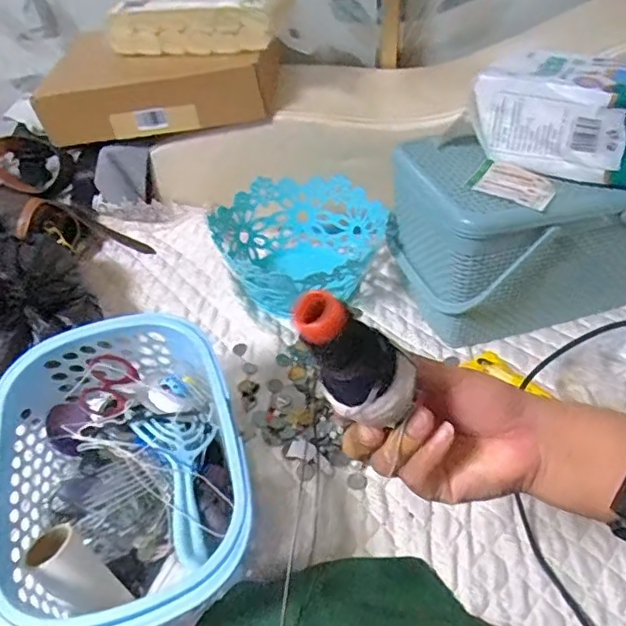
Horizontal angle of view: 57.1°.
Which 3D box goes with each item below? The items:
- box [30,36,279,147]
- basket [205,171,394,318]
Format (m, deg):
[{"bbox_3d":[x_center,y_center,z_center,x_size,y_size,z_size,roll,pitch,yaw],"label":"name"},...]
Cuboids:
[{"bbox_3d":[-0.249,-0.367,0.941,0.383,0.110,0.148,1,43,4],"label":"box"},{"bbox_3d":[-0.018,-0.086,0.835,0.217,0.123,0.236,13,46,17],"label":"basket"}]

